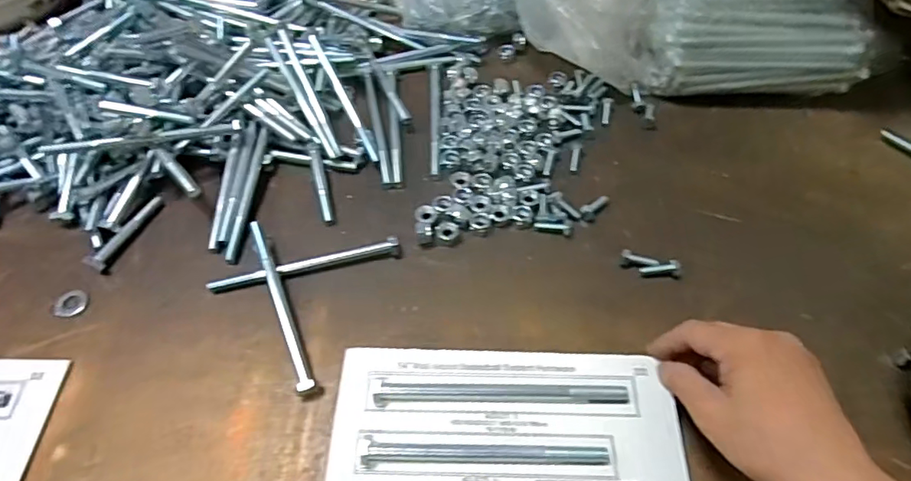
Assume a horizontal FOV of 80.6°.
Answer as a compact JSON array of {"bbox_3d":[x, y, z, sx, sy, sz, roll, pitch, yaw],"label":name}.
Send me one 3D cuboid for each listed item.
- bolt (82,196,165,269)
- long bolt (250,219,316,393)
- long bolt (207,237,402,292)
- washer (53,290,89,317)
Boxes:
[{"bbox_3d":[-0.280,-0.008,0.462,0.014,0.011,0.081,19,58,13],"label":"bolt"},{"bbox_3d":[-0.136,0.049,0.419,0.010,0.019,0.152,-21,58,-14],"label":"long bolt"},{"bbox_3d":[-0.123,0.019,0.443,0.154,0.014,0.015,-10,56,-7],"label":"long bolt"},{"bbox_3d":[-0.306,0.050,0.428,0.021,0.007,0.022,5,56,4],"label":"washer"}]

